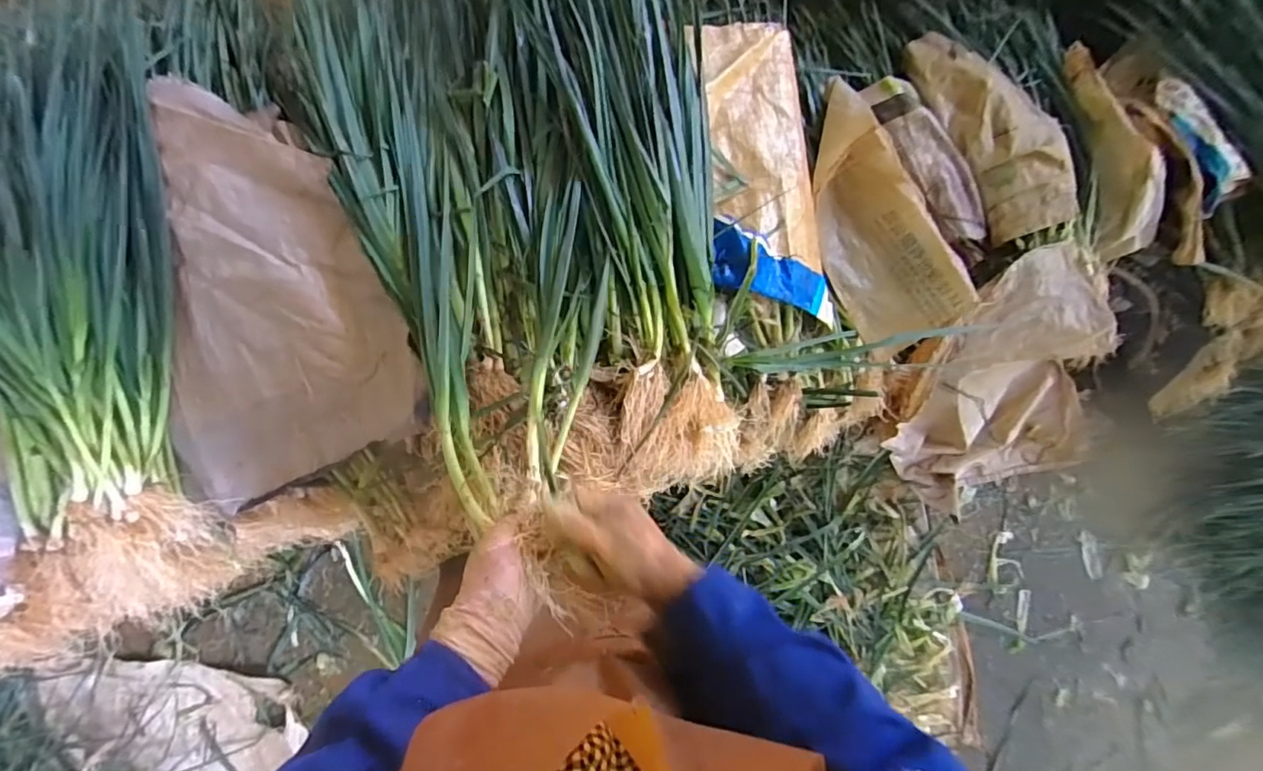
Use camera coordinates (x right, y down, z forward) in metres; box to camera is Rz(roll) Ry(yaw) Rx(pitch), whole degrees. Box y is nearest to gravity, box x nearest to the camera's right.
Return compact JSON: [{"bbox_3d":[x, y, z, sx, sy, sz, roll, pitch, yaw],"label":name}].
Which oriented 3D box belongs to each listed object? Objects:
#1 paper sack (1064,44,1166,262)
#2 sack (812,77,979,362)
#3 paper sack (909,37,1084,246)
[{"bbox_3d":[0.908,-0.443,1.082,0.104,0.125,0.393,-14,89,-6],"label":"paper sack"},{"bbox_3d":[0.392,-0.284,0.948,0.198,0.107,0.452,-29,91,-6],"label":"sack"},{"bbox_3d":[0.703,-0.504,1.118,0.176,0.096,0.451,-22,76,-6],"label":"paper sack"}]

